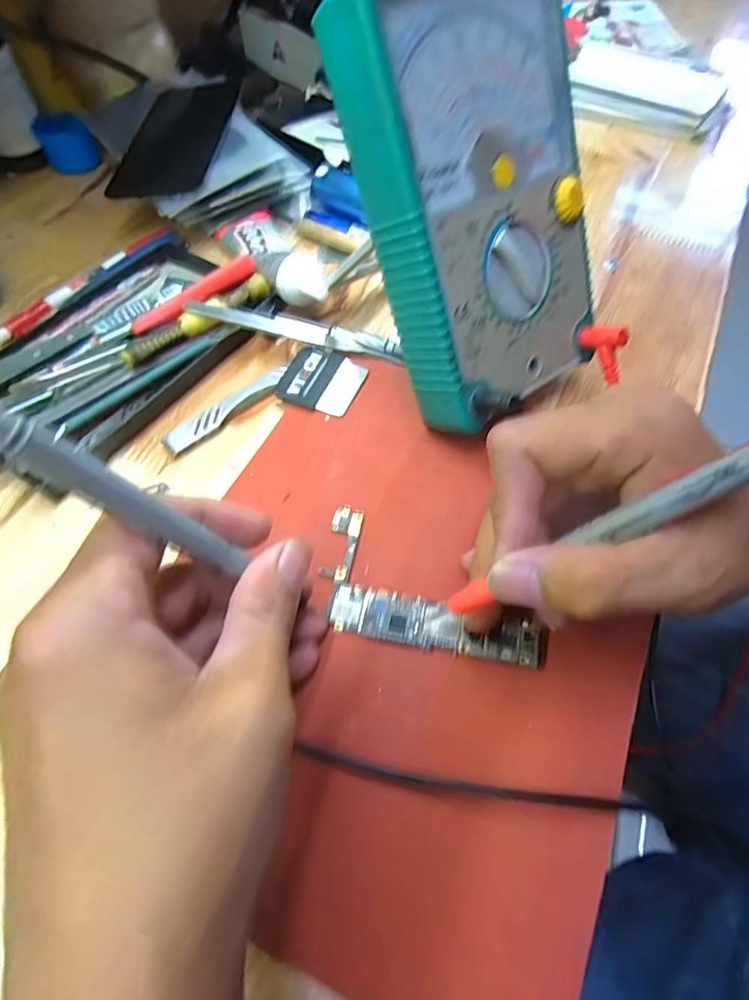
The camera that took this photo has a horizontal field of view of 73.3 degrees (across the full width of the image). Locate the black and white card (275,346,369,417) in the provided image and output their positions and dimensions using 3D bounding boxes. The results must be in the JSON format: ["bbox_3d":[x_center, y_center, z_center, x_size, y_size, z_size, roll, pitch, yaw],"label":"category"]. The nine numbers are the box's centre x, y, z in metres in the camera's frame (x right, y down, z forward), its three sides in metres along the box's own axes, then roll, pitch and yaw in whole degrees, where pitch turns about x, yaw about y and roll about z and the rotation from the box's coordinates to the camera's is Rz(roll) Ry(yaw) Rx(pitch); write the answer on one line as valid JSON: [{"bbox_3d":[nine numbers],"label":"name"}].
[{"bbox_3d":[-0.030,-0.066,0.275,0.045,0.006,0.038,18,60,10],"label":"black and white card"}]

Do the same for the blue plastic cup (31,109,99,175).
[{"bbox_3d":[-0.249,-0.290,0.409,0.039,0.032,0.036,0,58,0],"label":"blue plastic cup"}]

